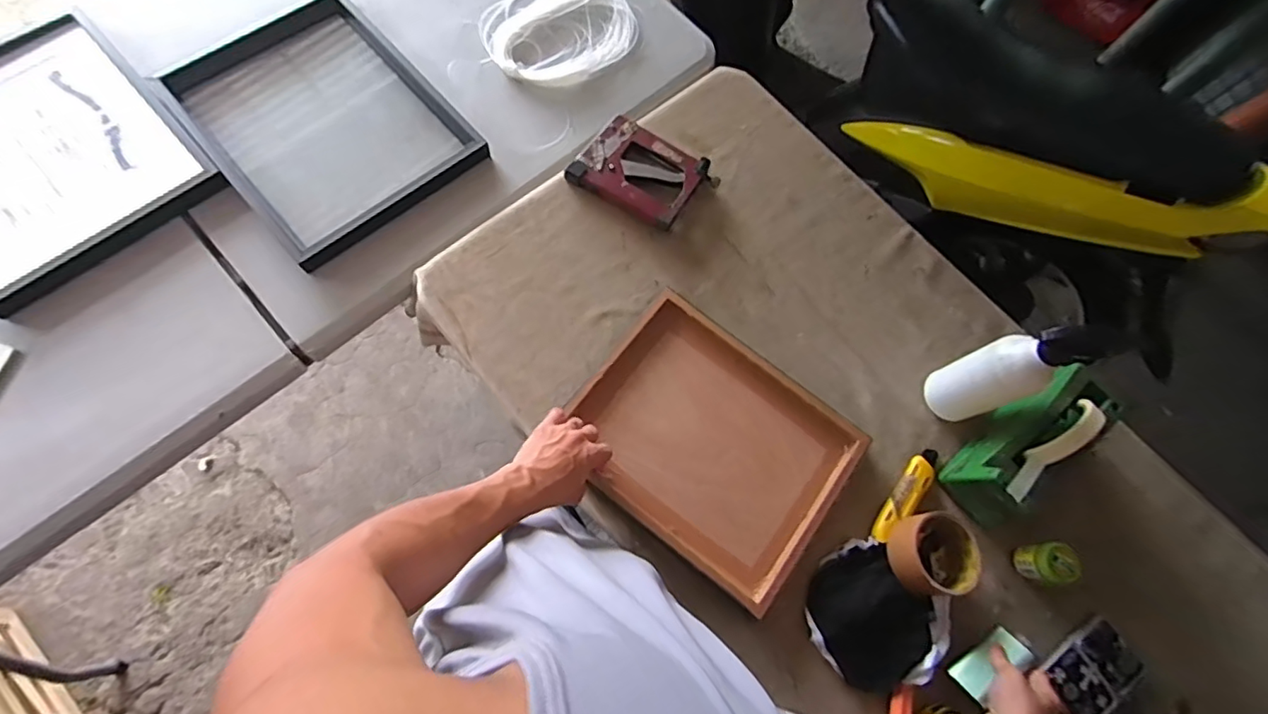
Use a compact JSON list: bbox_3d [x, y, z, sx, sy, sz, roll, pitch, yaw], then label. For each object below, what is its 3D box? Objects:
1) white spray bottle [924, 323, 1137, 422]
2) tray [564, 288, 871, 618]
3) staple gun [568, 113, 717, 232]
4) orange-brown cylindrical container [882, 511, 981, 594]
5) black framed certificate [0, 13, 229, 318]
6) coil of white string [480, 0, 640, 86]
[{"bbox_3d":[0.429,0.009,0.638,0.075,0.233,0.073,1,66,-2],"label":"white spray bottle"},{"bbox_3d":[0.095,0.104,0.692,0.314,0.056,0.251,35,69,12],"label":"tray"},{"bbox_3d":[0.012,-0.257,0.793,0.175,0.026,0.125,34,72,5],"label":"staple gun"},{"bbox_3d":[0.339,0.222,0.639,0.088,0.046,0.084,2,72,-6],"label":"orange-brown cylindrical container"},{"bbox_3d":[-0.778,-0.274,0.748,0.294,0.025,0.377,-41,80,-17],"label":"black framed certificate"},{"bbox_3d":[-0.125,-0.533,0.898,0.237,0.031,0.237,2,72,-6],"label":"coil of white string"}]

